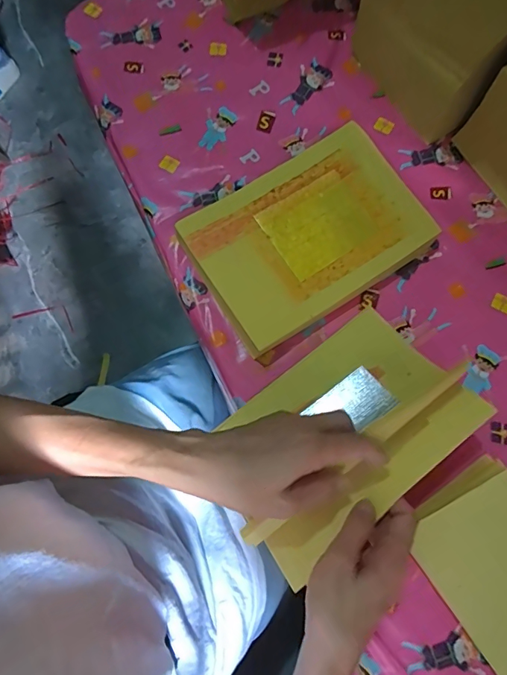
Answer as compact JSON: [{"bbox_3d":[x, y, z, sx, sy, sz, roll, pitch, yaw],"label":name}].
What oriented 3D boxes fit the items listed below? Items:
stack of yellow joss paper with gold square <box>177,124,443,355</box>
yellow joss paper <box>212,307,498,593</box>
[{"bbox_3d":[0.055,-0.106,0.448,0.226,0.026,0.158,-32,79,-7],"label":"stack of yellow joss paper with gold square"},{"bbox_3d":[0.075,0.082,0.376,0.226,0.086,0.141,-38,80,-8],"label":"yellow joss paper"}]

